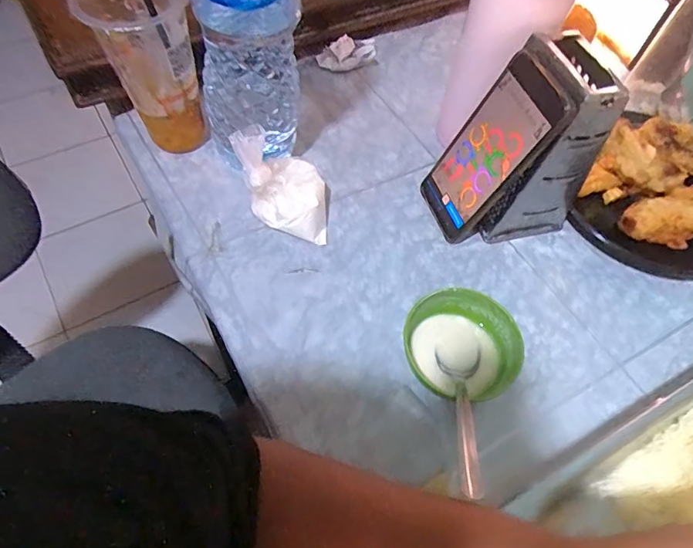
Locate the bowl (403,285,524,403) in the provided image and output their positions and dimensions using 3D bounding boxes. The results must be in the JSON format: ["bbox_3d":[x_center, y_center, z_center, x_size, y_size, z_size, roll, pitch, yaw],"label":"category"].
[{"bbox_3d":[0.095,0.060,0.403,0.088,0.044,0.085,-2,59,-8],"label":"bowl"}]

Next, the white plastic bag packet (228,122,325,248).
[{"bbox_3d":[-0.058,-0.081,0.453,0.082,0.076,0.084,-8,60,-11],"label":"white plastic bag packet"}]

